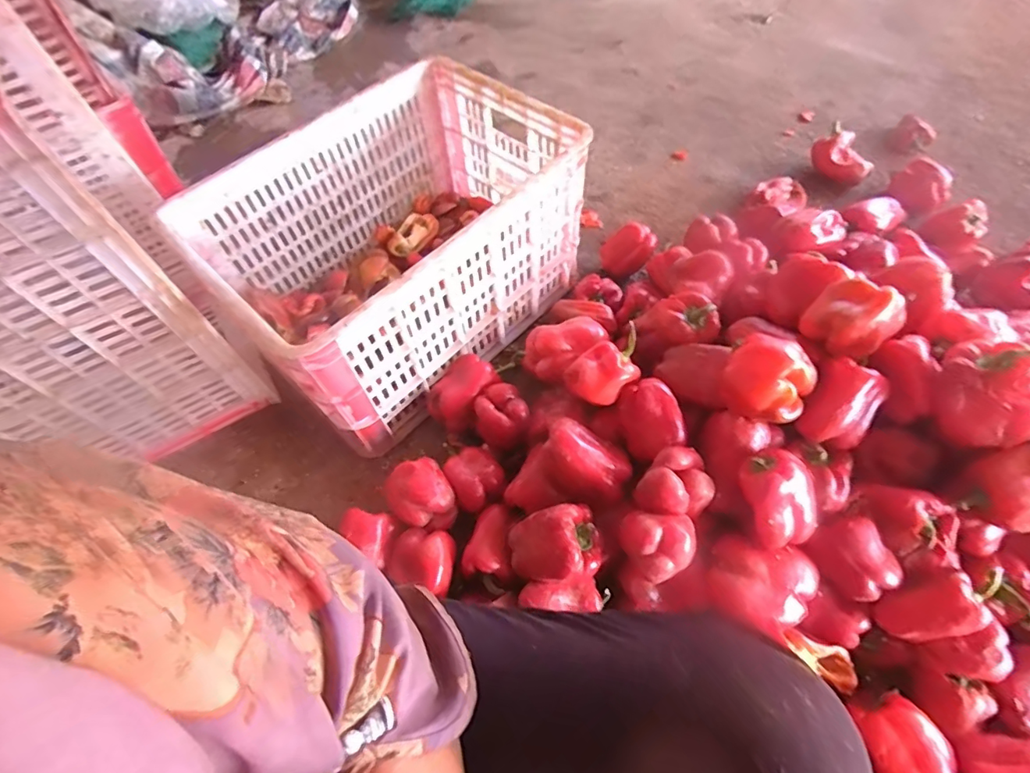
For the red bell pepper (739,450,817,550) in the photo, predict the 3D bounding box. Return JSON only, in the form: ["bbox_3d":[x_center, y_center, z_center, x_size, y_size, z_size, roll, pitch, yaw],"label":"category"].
[{"bbox_3d":[0.302,0.128,0.579,0.071,0.055,0.103,-12,98,3],"label":"red bell pepper"}]

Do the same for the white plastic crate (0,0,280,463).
[{"bbox_3d":[-0.589,-0.154,0.638,0.303,0.480,0.356,-37,66,-17],"label":"white plastic crate"}]

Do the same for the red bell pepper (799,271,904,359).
[{"bbox_3d":[0.398,-0.083,0.594,0.077,0.072,0.092,-38,65,-18],"label":"red bell pepper"}]

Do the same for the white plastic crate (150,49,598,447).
[{"bbox_3d":[-0.177,-0.215,0.792,0.370,0.284,0.496,38,69,20],"label":"white plastic crate"}]

